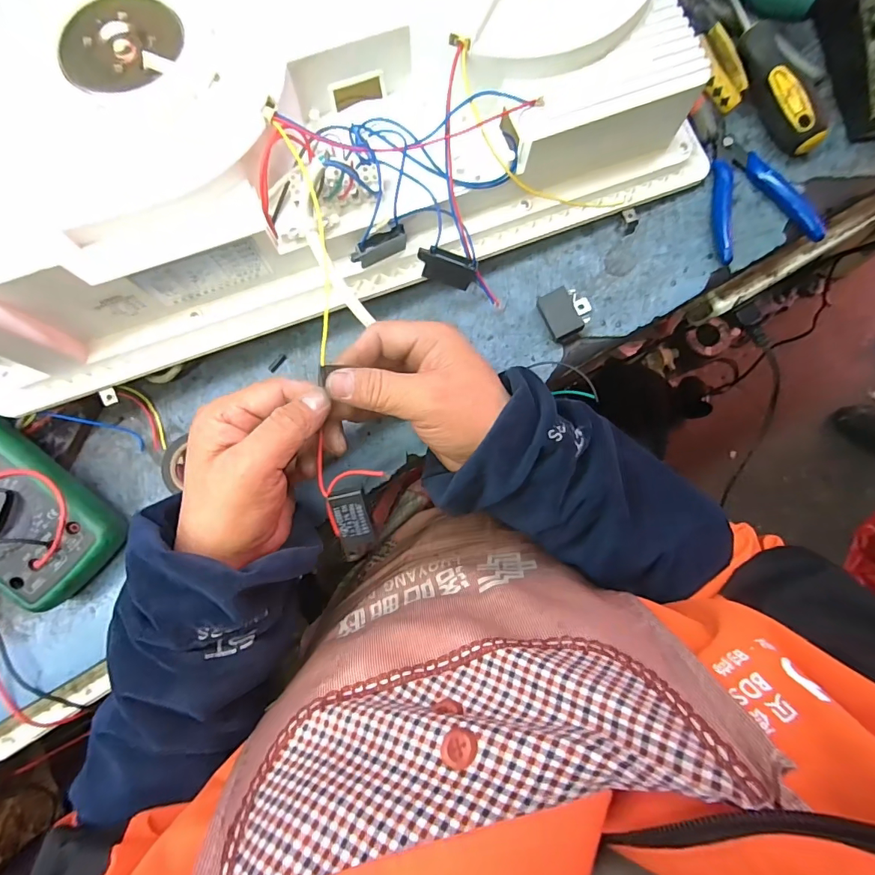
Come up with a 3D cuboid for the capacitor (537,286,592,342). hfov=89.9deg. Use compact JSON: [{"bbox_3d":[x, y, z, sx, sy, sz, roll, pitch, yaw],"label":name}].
[{"bbox_3d":[0.107,-0.103,0.361,0.042,0.014,0.039,-21,81,1],"label":"capacitor"}]

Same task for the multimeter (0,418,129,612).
[{"bbox_3d":[-0.343,0.045,0.339,0.187,0.033,0.087,43,87,-6],"label":"multimeter"}]

